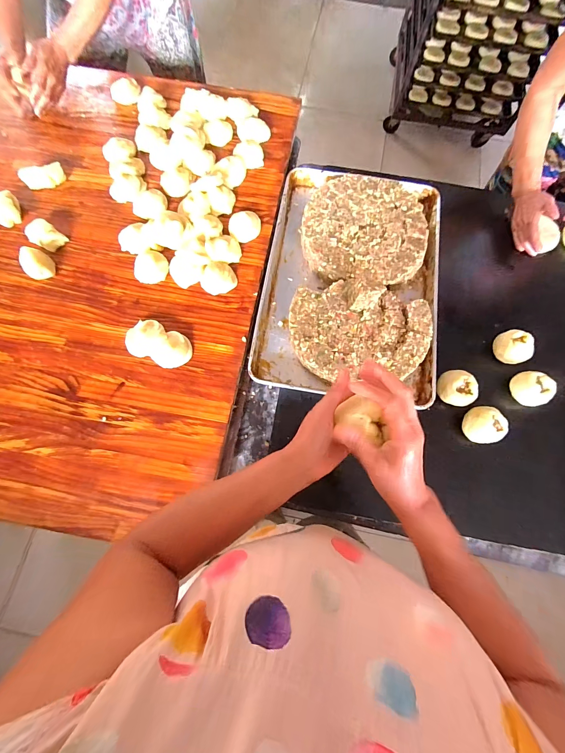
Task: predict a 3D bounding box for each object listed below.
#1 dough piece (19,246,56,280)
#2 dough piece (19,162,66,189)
[{"bbox_3d":[-0.565,-0.259,0.680,0.054,0.051,0.056,-28,76,-9],"label":"dough piece"},{"bbox_3d":[-0.618,-0.514,0.762,0.101,0.037,0.044,-12,74,-5],"label":"dough piece"}]

